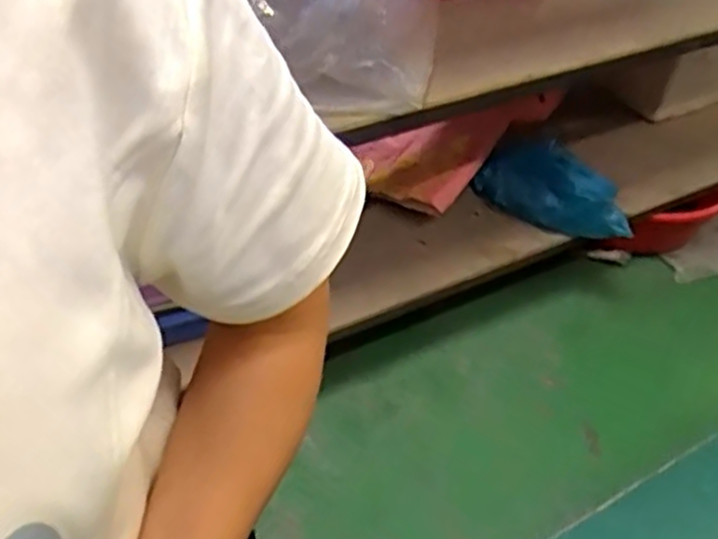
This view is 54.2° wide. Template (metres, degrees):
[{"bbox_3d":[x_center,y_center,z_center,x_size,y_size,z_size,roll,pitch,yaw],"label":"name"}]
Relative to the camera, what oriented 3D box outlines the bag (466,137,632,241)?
[{"bbox_3d":[0.350,-0.135,1.296,0.301,0.141,0.085,31,51,25],"label":"bag"}]

